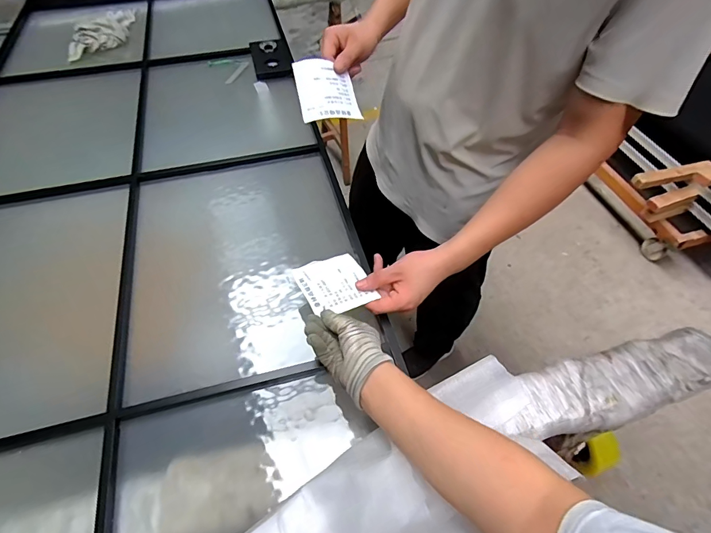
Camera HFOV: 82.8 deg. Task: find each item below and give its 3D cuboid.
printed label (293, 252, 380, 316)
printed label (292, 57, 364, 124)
[{"bbox_3d":[-0.031,0.023,0.593,0.099,0.018,0.098,-22,56,-17],"label":"printed label"},{"bbox_3d":[-0.045,-0.284,0.648,0.095,0.012,0.102,-11,85,-20],"label":"printed label"}]

